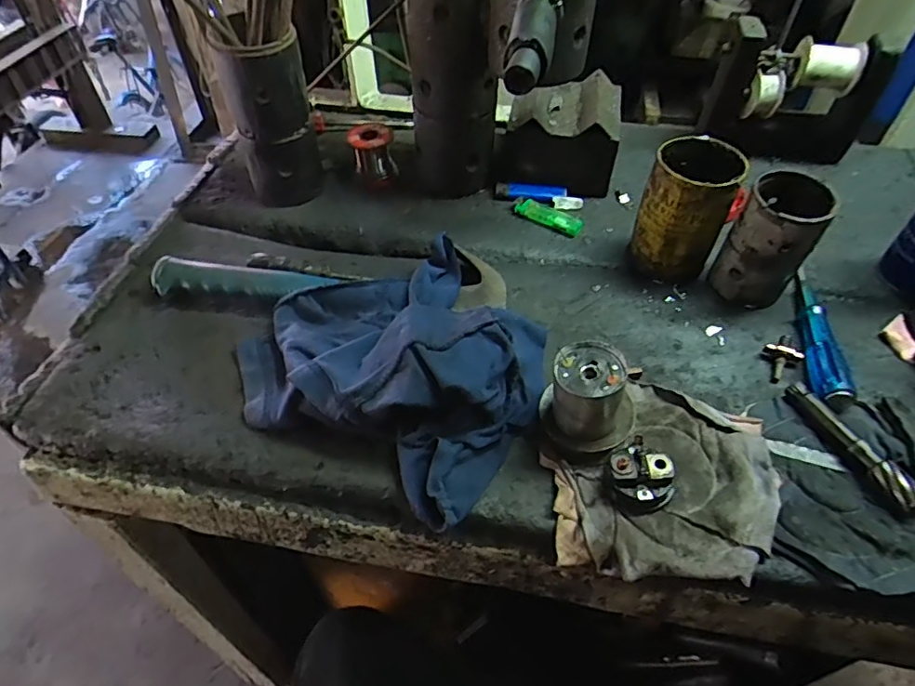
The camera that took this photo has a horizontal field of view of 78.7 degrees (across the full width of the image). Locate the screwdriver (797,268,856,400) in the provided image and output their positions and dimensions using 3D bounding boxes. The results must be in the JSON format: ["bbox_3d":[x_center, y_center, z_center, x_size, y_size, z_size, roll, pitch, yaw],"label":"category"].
[{"bbox_3d":[0.320,-0.012,0.493,0.025,0.031,0.163,12,50,11],"label":"screwdriver"}]

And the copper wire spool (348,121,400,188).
[{"bbox_3d":[-0.098,-0.221,0.654,0.049,0.058,0.041,-3,49,-2],"label":"copper wire spool"}]

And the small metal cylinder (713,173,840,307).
[{"bbox_3d":[0.282,-0.091,0.505,0.067,0.105,0.075,28,55,22],"label":"small metal cylinder"}]

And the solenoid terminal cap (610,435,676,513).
[{"bbox_3d":[0.131,0.095,0.398,0.039,0.026,0.043,-28,55,-22],"label":"solenoid terminal cap"}]

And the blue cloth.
[{"bbox_3d":[-0.048,-0.008,0.469,0.244,0.068,0.222,25,54,21],"label":"blue cloth"}]

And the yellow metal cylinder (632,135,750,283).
[{"bbox_3d":[0.214,-0.123,0.527,0.074,0.115,0.074,23,53,19],"label":"yellow metal cylinder"}]

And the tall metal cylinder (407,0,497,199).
[{"bbox_3d":[-0.002,-0.276,0.588,0.088,0.230,0.097,0,49,0],"label":"tall metal cylinder"}]

